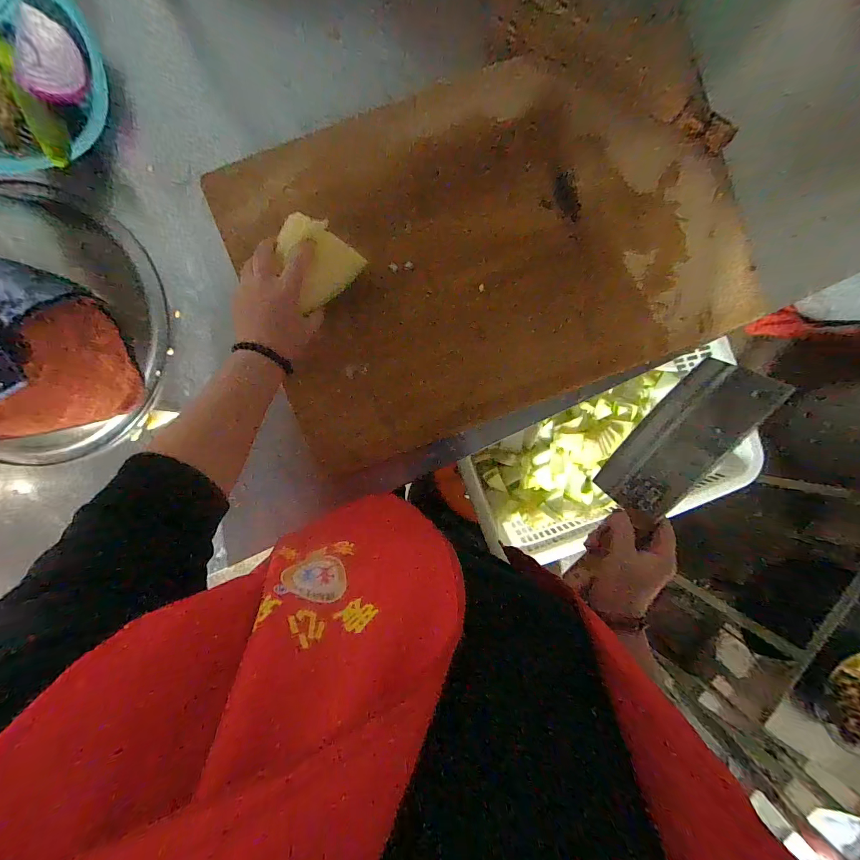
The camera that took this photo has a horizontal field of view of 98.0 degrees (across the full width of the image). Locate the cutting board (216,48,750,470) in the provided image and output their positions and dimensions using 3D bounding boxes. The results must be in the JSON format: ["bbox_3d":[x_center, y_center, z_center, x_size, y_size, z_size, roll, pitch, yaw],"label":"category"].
[{"bbox_3d":[0.085,-0.240,0.514,0.661,0.045,0.447,-22,93,-1],"label":"cutting board"}]

